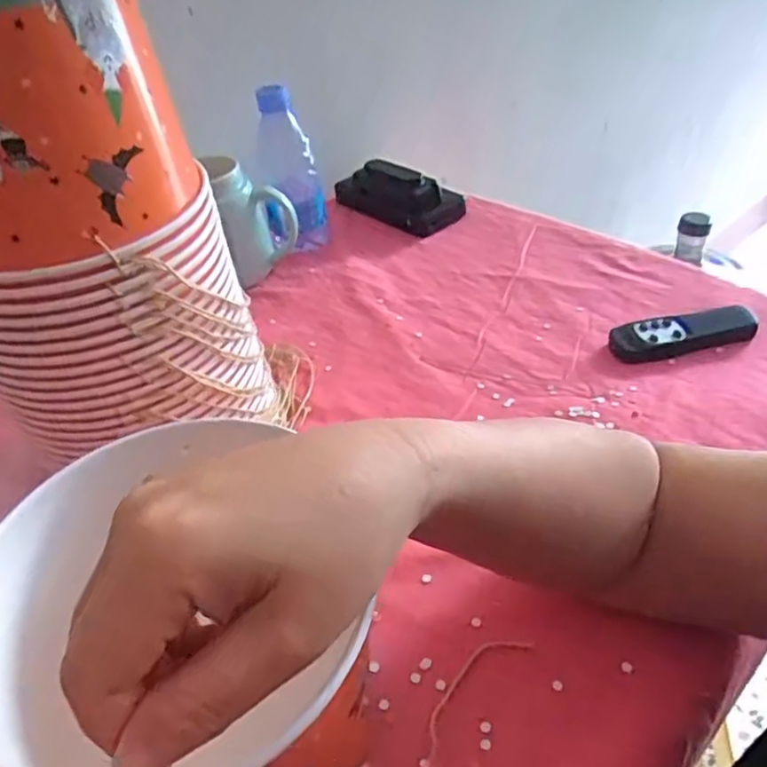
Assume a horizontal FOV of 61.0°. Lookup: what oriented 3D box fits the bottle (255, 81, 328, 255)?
[{"bbox_3d":[-0.094,-0.208,0.648,0.064,0.147,0.063,-9,41,-3],"label":"bottle"}]

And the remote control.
[{"bbox_3d":[0.243,-0.042,0.525,0.119,0.015,0.041,-8,41,-3],"label":"remote control"}]

